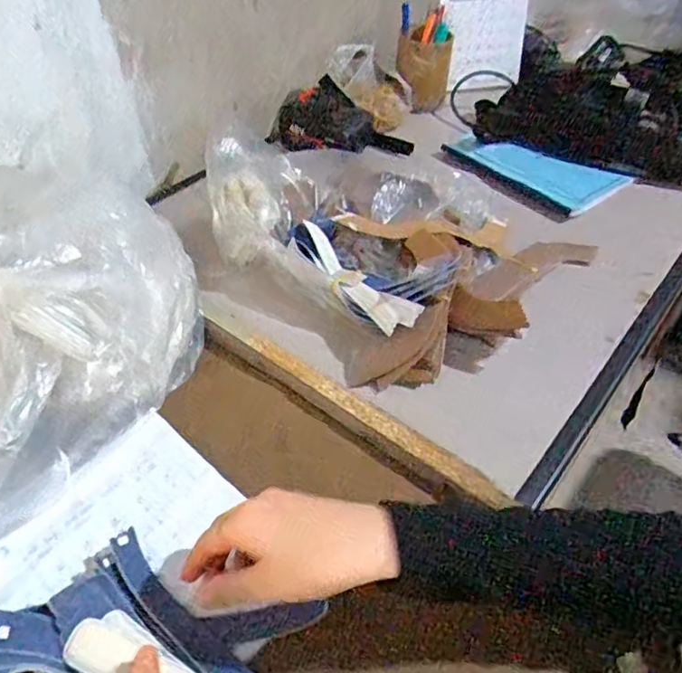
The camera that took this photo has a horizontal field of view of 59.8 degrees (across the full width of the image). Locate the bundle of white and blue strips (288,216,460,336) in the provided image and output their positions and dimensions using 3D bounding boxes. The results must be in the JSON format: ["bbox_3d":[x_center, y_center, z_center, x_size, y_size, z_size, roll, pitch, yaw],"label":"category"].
[{"bbox_3d":[0.017,-0.069,0.578,0.182,0.049,0.094,30,53,27],"label":"bundle of white and blue strips"}]

